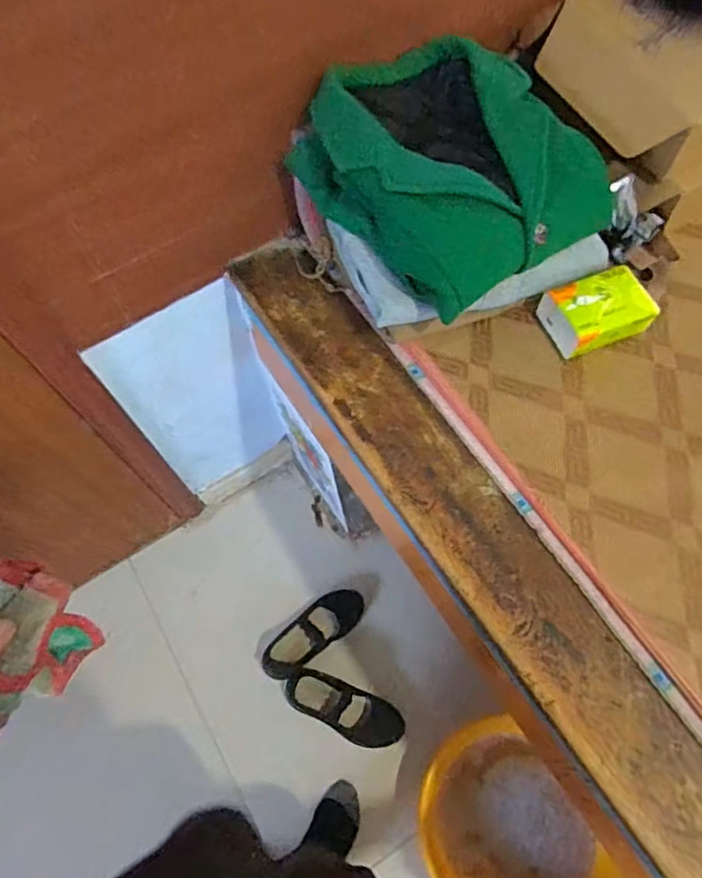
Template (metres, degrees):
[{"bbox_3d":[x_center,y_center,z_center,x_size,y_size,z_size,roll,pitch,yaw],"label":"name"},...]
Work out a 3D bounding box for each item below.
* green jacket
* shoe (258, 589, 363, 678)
[{"bbox_3d":[0.128,-0.343,0.744,0.281,0.123,0.307,-34,66,-12],"label":"green jacket"},{"bbox_3d":[-0.080,0.409,1.253,0.237,0.056,0.088,-37,67,-13],"label":"shoe"}]

